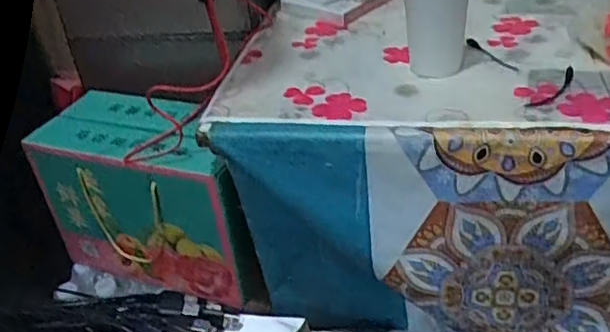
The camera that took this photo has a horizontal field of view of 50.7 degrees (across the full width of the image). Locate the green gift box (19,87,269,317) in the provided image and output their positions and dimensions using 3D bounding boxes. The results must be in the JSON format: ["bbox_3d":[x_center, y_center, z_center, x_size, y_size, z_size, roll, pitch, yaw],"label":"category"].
[{"bbox_3d":[-0.216,0.041,0.969,0.331,0.247,0.146,9,37,22],"label":"green gift box"}]

